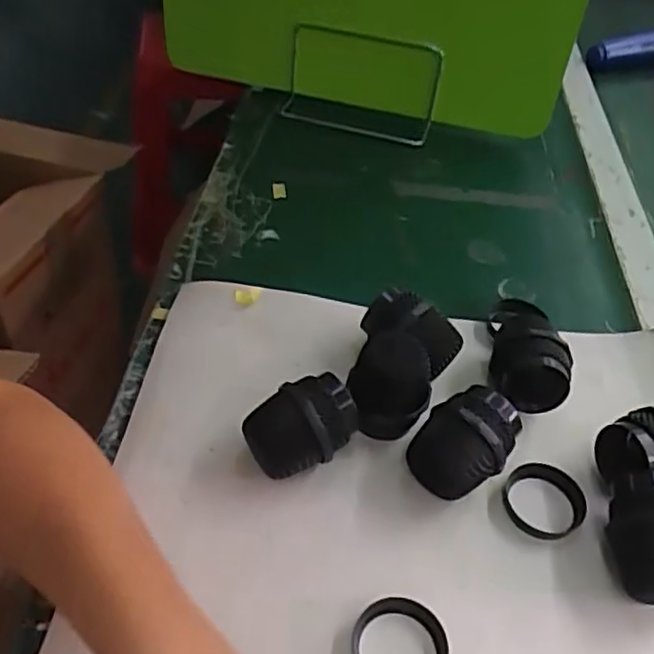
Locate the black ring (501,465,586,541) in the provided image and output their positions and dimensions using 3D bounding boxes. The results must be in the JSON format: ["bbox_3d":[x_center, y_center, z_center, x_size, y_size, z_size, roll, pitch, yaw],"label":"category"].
[{"bbox_3d":[0.122,0.097,0.378,0.044,0.010,0.046,3,45,-3],"label":"black ring"}]

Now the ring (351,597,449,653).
[{"bbox_3d":[0.034,0.151,0.317,0.045,0.008,0.044,3,45,-3],"label":"ring"}]

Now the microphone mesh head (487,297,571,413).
[{"bbox_3d":[0.124,0.022,0.419,0.045,0.051,0.058,7,44,1],"label":"microphone mesh head"}]

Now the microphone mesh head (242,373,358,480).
[{"bbox_3d":[-0.015,0.058,0.380,0.056,0.048,0.045,-27,53,-29],"label":"microphone mesh head"}]

